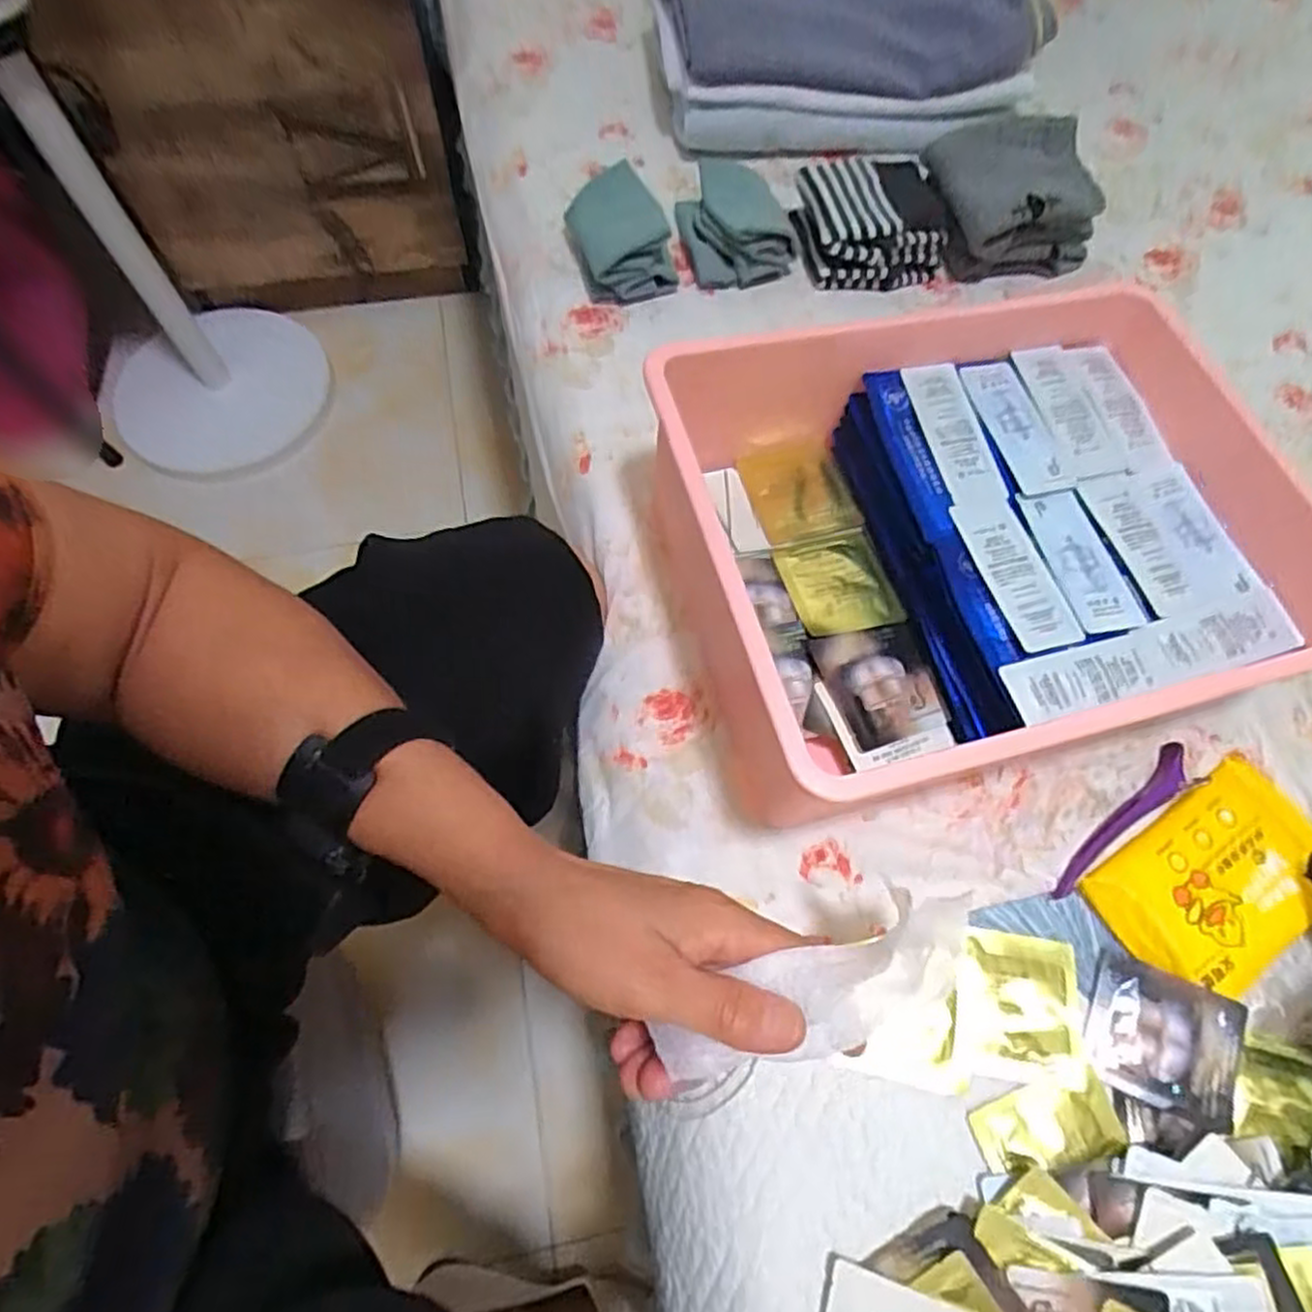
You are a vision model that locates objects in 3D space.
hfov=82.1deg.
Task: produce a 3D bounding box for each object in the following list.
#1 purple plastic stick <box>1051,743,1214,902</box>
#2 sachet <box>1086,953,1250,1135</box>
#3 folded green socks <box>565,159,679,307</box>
[{"bbox_3d":[0.243,0.084,0.392,0.106,0.010,0.024,-31,70,-14],"label":"purple plastic stick"},{"bbox_3d":[0.241,0.181,0.356,0.065,0.005,0.057,22,67,9],"label":"sachet"},{"bbox_3d":[-0.027,-0.294,0.529,0.060,0.049,0.086,-19,68,-9],"label":"folded green socks"}]

